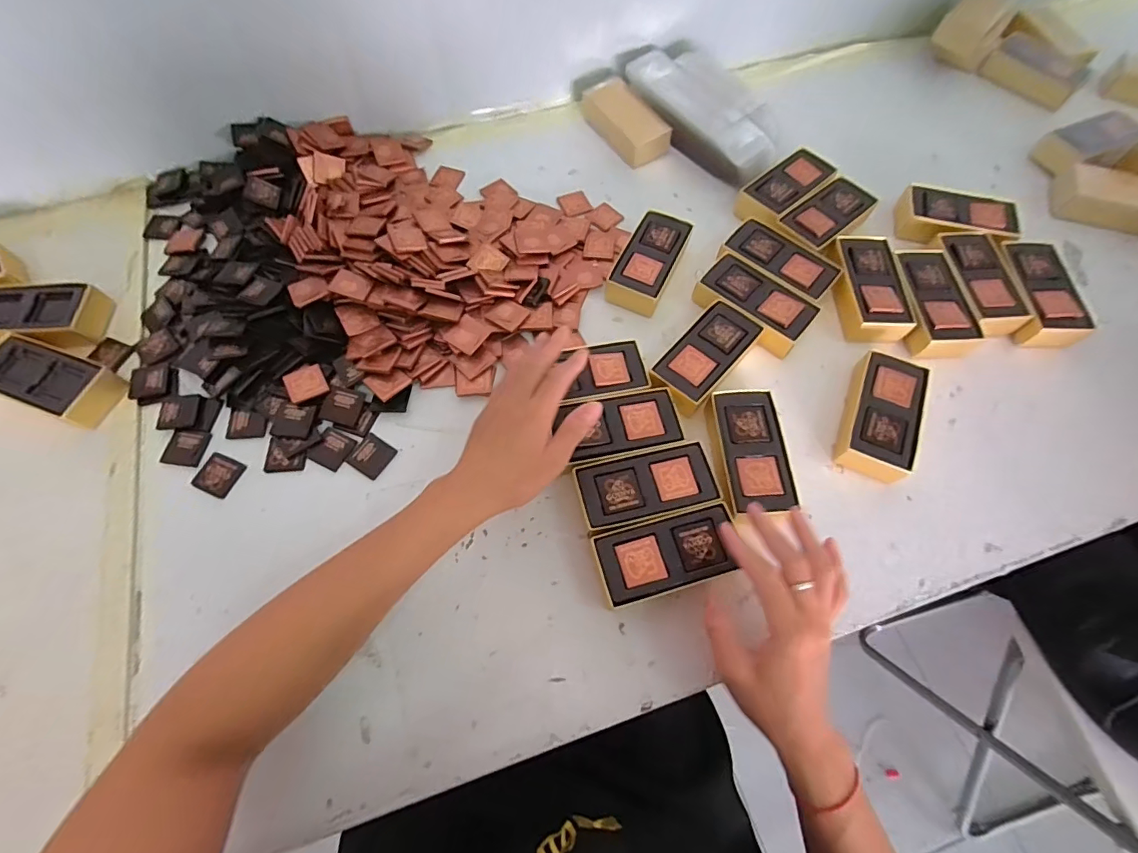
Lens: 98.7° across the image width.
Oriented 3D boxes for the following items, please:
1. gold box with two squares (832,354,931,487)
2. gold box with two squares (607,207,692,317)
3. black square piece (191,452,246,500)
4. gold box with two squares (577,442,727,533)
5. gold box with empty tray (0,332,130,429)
[{"bbox_3d":[0.281,-0.009,0.445,0.063,0.038,0.125,21,67,9],"label":"gold box with two squares"},{"bbox_3d":[0.086,-0.173,0.522,0.059,0.032,0.118,26,68,11],"label":"gold box with two squares"},{"bbox_3d":[-0.308,0.042,0.429,0.034,0.004,0.034,20,67,8],"label":"black square piece"},{"bbox_3d":[0.064,0.053,0.416,0.112,0.032,0.056,-12,66,-6],"label":"gold box with two squares"},{"bbox_3d":[-0.478,-0.044,0.450,0.112,0.025,0.056,19,66,7],"label":"gold box with empty tray"}]

